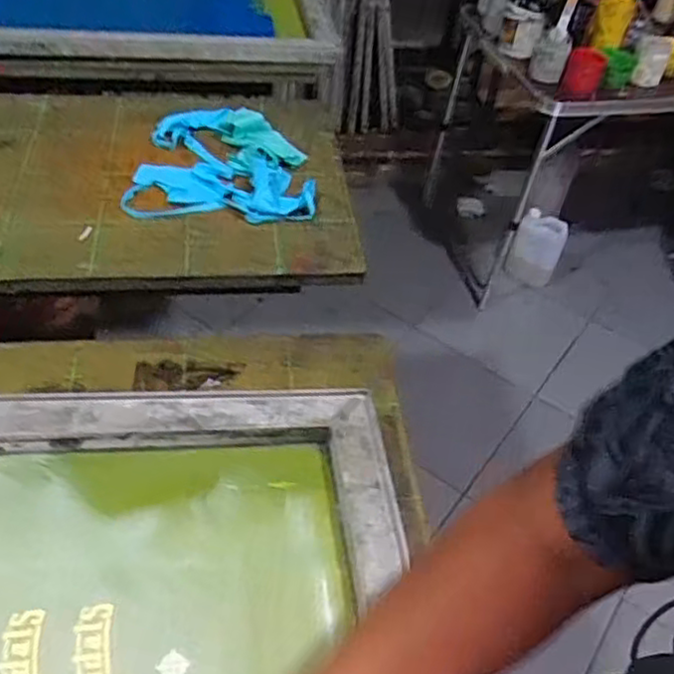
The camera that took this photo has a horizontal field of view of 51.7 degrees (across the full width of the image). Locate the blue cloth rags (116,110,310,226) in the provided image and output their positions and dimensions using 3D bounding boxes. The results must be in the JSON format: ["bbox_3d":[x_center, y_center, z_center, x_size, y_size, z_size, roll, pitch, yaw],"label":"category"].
[{"bbox_3d":[-0.145,-0.229,0.882,0.217,0.030,0.222,0,46,-7],"label":"blue cloth rags"}]

